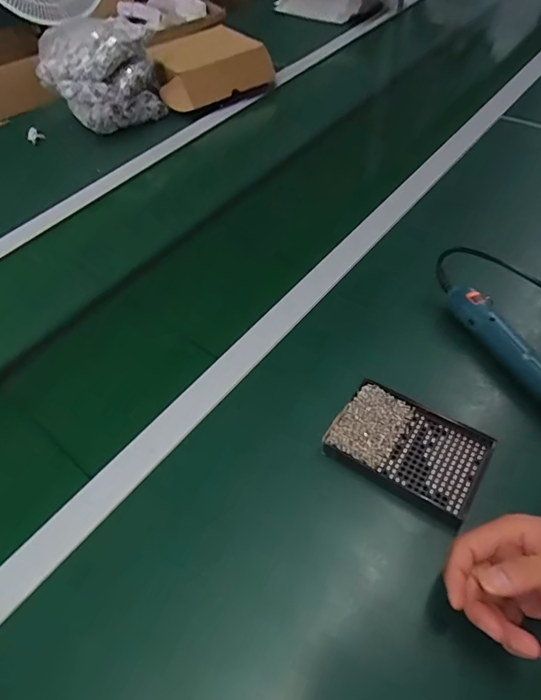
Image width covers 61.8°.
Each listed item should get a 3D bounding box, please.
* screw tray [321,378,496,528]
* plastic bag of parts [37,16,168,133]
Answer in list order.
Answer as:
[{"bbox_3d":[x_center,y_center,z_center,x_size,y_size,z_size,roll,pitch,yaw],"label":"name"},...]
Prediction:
[{"bbox_3d":[0.132,0.093,0.439,0.136,0.024,0.093,27,58,23],"label":"screw tray"},{"bbox_3d":[-0.323,-0.526,0.868,0.215,0.147,0.151,-20,53,-12],"label":"plastic bag of parts"}]

